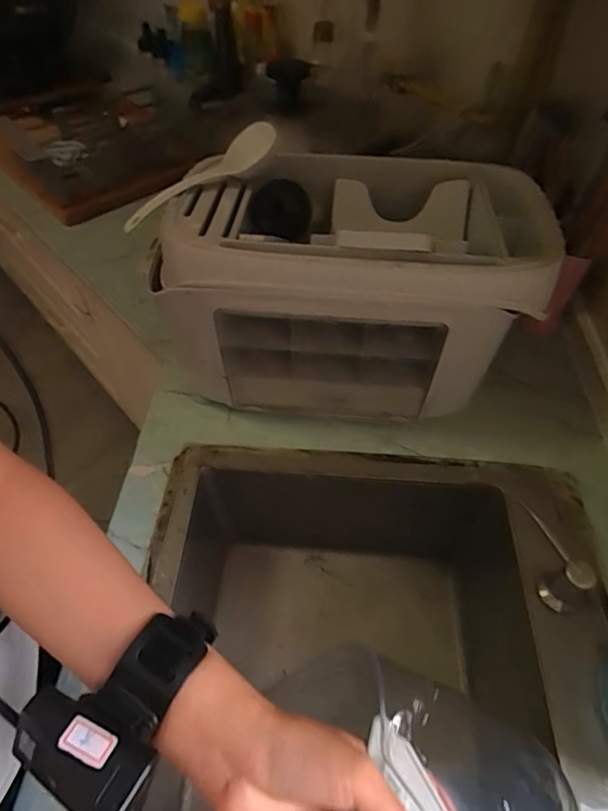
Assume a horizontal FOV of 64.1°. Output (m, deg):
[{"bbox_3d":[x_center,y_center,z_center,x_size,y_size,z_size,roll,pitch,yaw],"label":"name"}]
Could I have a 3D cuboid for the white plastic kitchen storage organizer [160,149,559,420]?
[{"bbox_3d":[0.048,-0.130,0.571,0.364,0.250,0.230,5,53,3],"label":"white plastic kitchen storage organizer"}]

